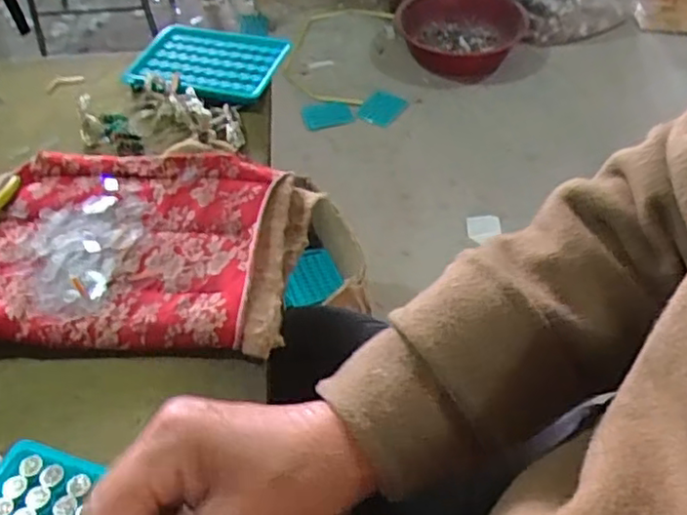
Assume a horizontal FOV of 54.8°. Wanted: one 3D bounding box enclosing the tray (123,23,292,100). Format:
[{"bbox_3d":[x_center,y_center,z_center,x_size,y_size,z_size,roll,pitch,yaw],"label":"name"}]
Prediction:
[{"bbox_3d":[-0.121,-0.180,0.597,0.138,0.016,0.096,18,52,14],"label":"tray"}]

